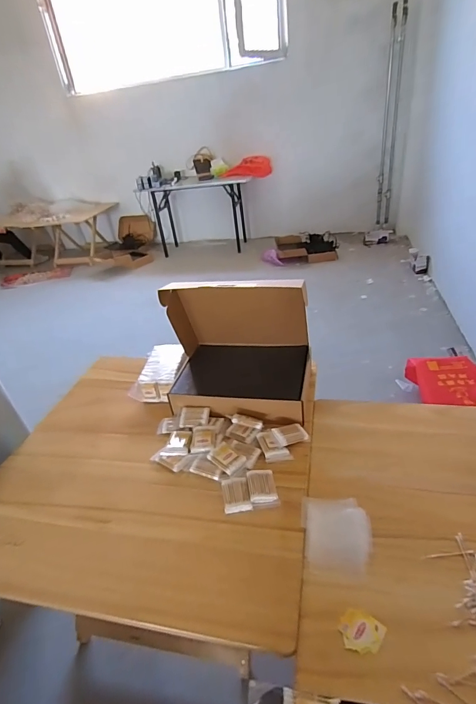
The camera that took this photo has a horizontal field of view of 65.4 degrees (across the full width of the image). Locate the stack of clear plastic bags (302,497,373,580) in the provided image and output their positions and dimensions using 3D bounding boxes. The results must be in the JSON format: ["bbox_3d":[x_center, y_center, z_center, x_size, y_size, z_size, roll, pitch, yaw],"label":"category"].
[{"bbox_3d":[0.187,0.343,0.700,0.123,0.010,0.150,-1,32,9],"label":"stack of clear plastic bags"}]

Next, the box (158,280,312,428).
[{"bbox_3d":[-0.007,-0.018,0.975,0.374,0.336,0.233,4,34,17],"label":"box"}]

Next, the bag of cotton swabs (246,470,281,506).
[{"bbox_3d":[0.052,0.286,0.785,0.058,0.012,0.084,-7,32,-1],"label":"bag of cotton swabs"}]

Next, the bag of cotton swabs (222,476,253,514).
[{"bbox_3d":[-0.004,0.299,0.781,0.055,0.009,0.080,-9,32,-4],"label":"bag of cotton swabs"}]

